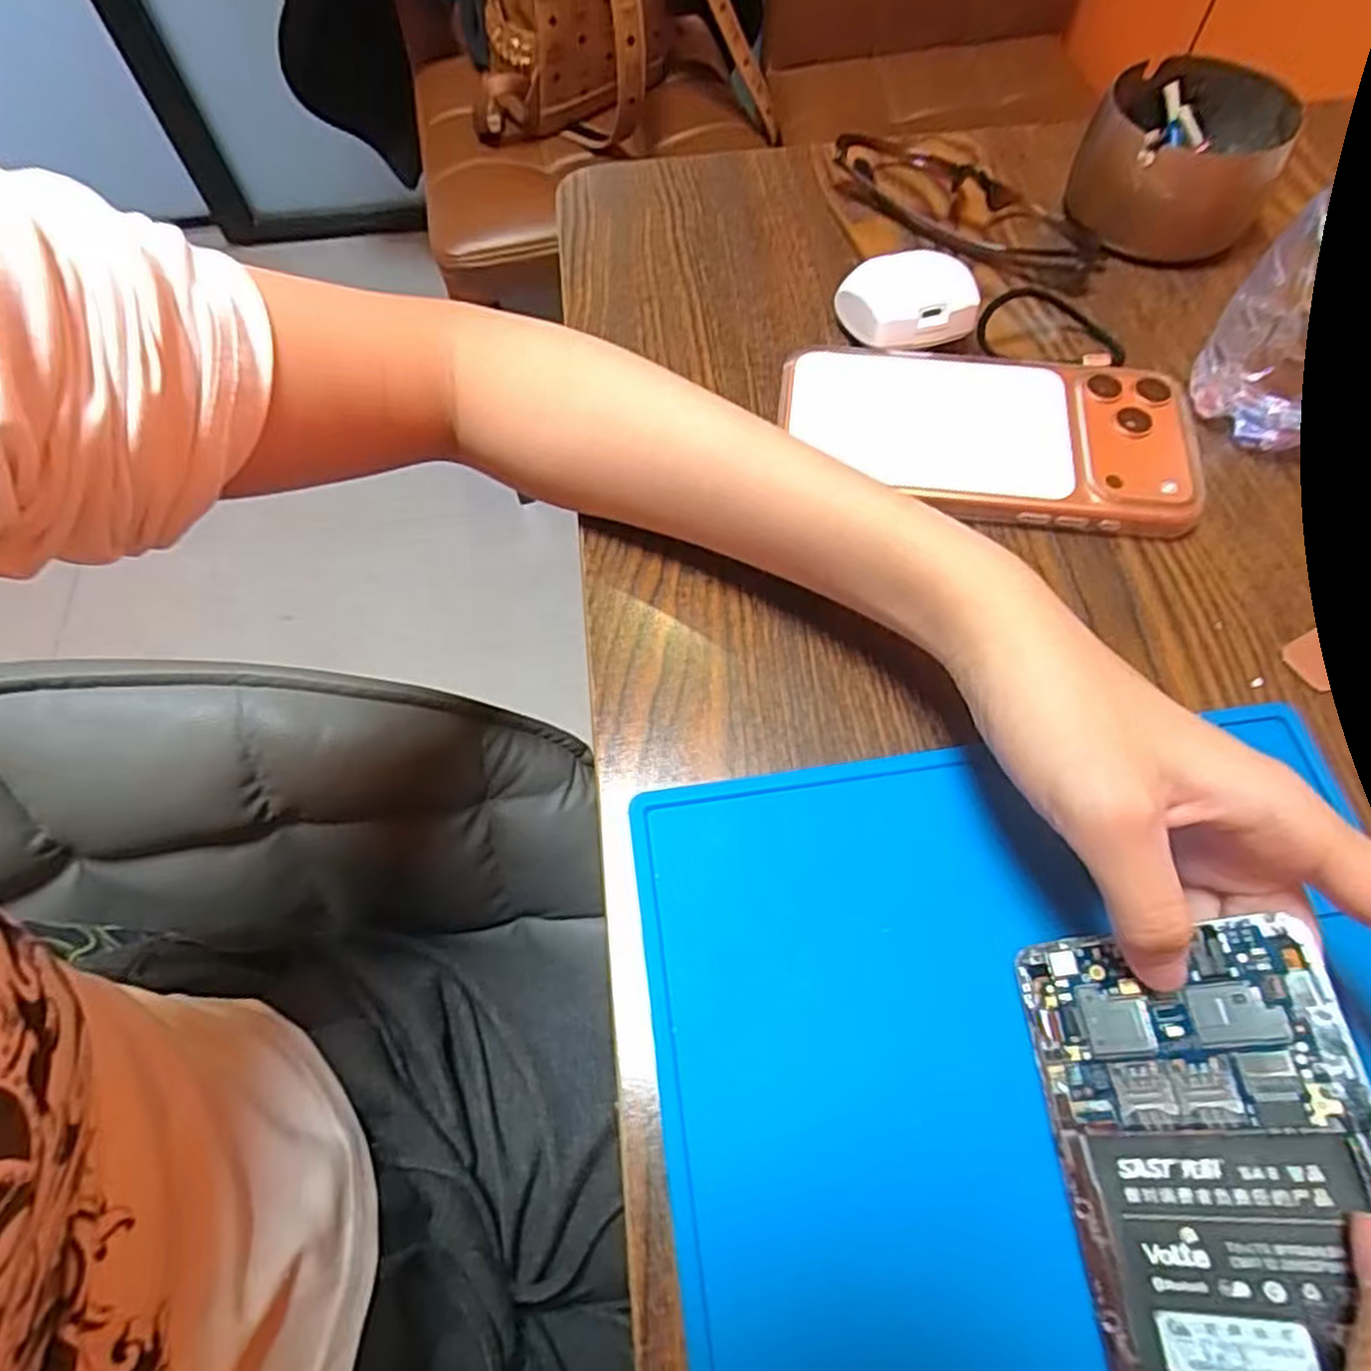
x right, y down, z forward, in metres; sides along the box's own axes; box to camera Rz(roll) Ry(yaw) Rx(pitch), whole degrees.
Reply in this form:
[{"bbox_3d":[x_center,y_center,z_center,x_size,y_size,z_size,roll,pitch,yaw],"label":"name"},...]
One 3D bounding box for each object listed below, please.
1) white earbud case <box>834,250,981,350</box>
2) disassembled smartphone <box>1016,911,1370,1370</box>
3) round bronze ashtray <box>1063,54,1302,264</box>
[{"bbox_3d":[0.097,-0.168,0.349,0.052,0.026,0.046,-14,63,-6],"label":"white earbud case"},{"bbox_3d":[0.130,0.131,0.184,0.070,0.004,0.137,-18,62,27],"label":"disassembled smartphone"},{"bbox_3d":[0.235,-0.250,0.376,0.084,0.043,0.090,26,66,14],"label":"round bronze ashtray"}]

